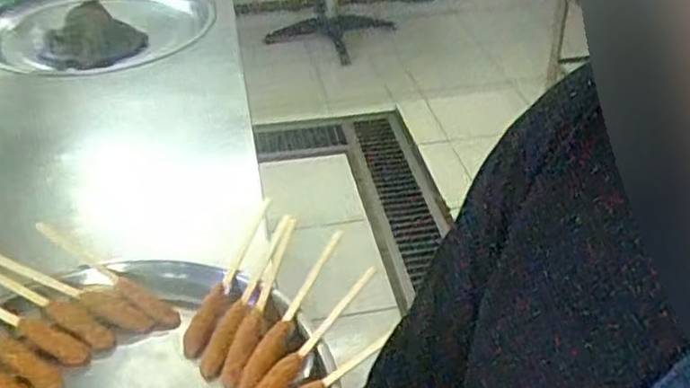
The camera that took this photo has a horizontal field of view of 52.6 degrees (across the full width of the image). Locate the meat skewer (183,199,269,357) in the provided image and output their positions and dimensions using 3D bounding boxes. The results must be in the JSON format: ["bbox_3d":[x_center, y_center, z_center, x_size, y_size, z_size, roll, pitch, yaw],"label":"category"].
[{"bbox_3d":[-0.131,0.092,0.797,0.028,0.022,0.202,14,60,18],"label":"meat skewer"}]

